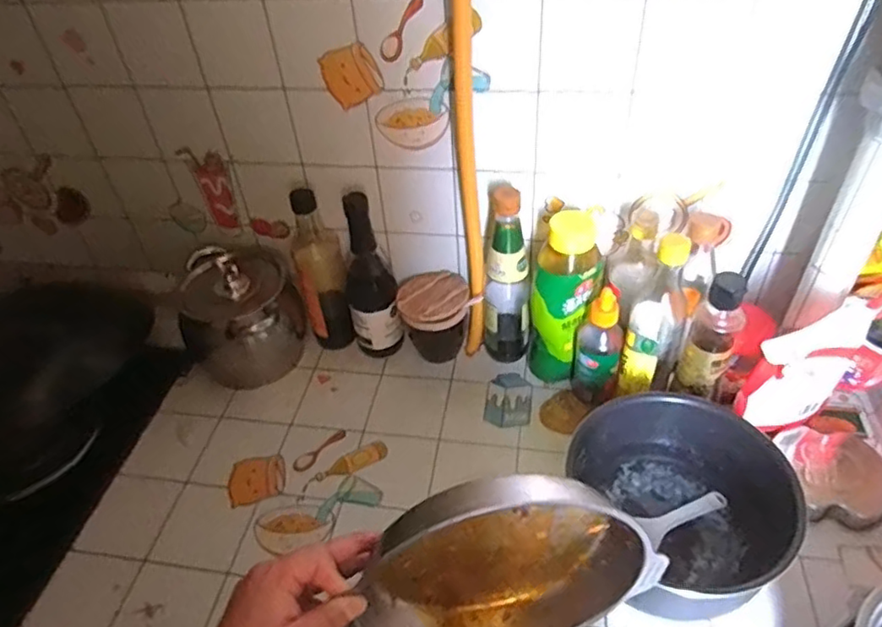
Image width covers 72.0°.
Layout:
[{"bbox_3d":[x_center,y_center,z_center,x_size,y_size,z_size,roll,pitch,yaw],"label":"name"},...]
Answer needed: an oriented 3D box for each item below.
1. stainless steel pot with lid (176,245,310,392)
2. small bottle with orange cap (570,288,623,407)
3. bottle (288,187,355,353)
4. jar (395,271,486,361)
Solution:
[{"bbox_3d":[-0.272,0.004,0.841,0.149,0.154,0.186,-18,44,-14],"label":"stainless steel pot with lid"},{"bbox_3d":[0.192,0.044,0.745,0.053,0.168,0.045,9,44,15],"label":"small bottle with orange cap"},{"bbox_3d":[-0.164,-0.056,0.834,0.064,0.239,0.071,-12,43,-7],"label":"bottle"},{"bbox_3d":[-0.011,0.009,0.848,0.096,0.107,0.101,-3,42,2],"label":"jar"}]

